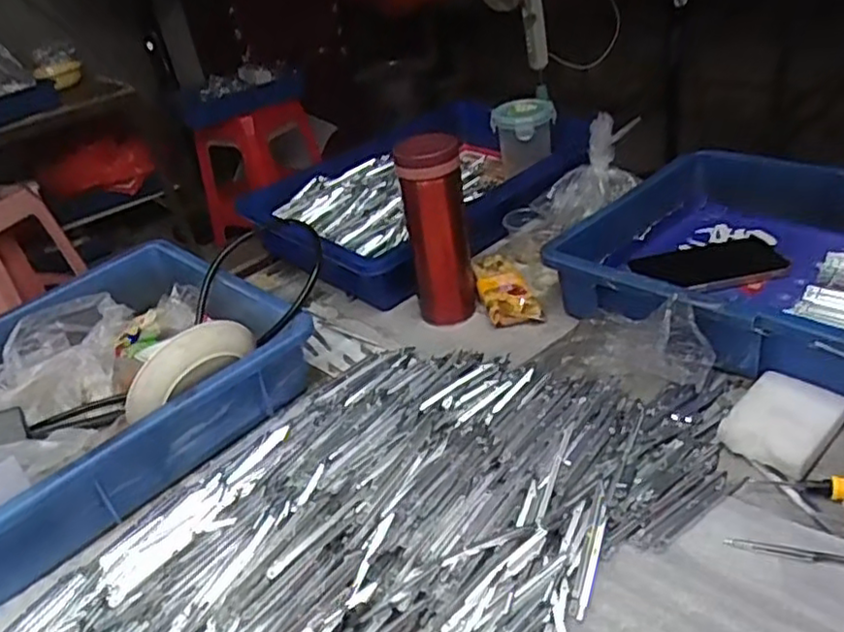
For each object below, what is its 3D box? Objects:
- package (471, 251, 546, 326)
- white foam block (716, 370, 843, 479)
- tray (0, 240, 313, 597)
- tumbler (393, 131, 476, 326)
[{"bbox_3d":[0.086,-0.032,0.715,0.052,0.024,0.119,-12,32,-3],"label":"package"},{"bbox_3d":[0.264,0.077,0.492,0.078,0.027,0.064,-30,38,-31],"label":"white foam block"},{"bbox_3d":[-0.340,0.082,0.578,0.286,0.096,0.426,23,43,39],"label":"tray"},{"bbox_3d":[0.016,-0.086,0.661,0.060,0.189,0.055,-6,32,4],"label":"tumbler"}]

